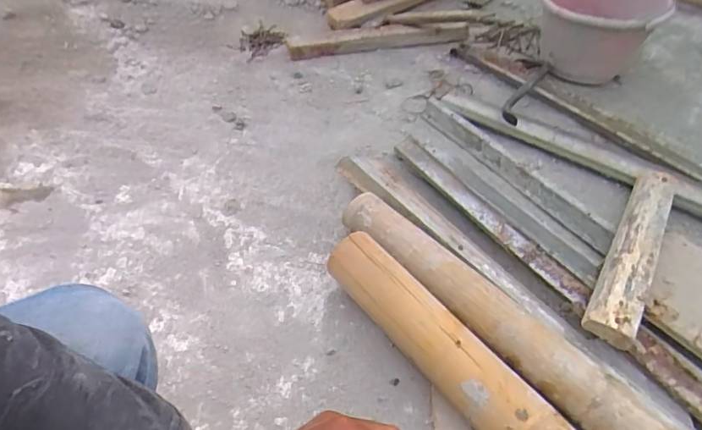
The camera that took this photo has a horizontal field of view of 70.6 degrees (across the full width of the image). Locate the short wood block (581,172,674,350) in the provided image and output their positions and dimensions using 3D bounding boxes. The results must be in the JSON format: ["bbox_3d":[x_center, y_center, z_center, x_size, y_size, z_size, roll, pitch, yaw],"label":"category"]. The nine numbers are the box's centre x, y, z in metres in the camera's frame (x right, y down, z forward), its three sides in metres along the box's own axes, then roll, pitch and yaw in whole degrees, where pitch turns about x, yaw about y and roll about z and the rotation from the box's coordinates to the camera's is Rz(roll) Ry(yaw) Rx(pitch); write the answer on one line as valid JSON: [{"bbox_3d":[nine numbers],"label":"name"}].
[{"bbox_3d":[0.385,0.037,0.670,0.056,0.048,0.352,26,53,21],"label":"short wood block"}]

